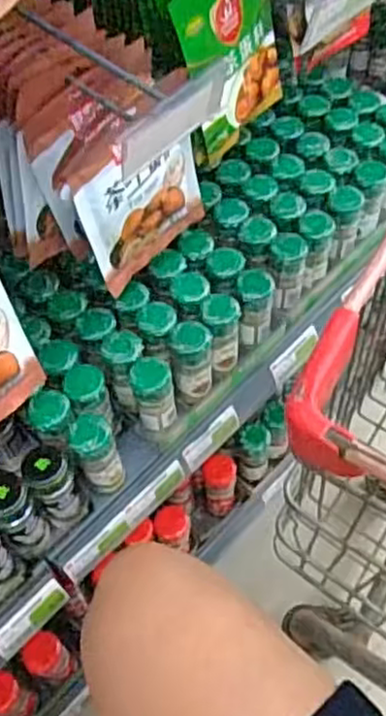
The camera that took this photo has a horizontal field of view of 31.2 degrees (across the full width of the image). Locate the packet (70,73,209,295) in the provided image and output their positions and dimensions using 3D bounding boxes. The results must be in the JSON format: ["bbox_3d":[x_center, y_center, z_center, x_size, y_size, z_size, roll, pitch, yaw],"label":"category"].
[{"bbox_3d":[-0.042,-0.144,0.597,0.015,0.161,0.128,37,66,23],"label":"packet"}]

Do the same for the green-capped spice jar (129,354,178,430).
[{"bbox_3d":[-0.038,0.038,0.688,0.038,0.088,0.039,-1,58,2],"label":"green-capped spice jar"}]

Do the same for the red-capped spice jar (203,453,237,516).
[{"bbox_3d":[0.034,0.162,0.877,0.039,0.105,0.040,-1,58,2],"label":"red-capped spice jar"}]

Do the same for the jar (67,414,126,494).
[{"bbox_3d":[-0.092,0.095,0.672,0.038,0.096,0.038,-1,58,2],"label":"jar"}]

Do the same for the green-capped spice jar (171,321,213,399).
[{"bbox_3d":[0.001,0.003,0.707,0.039,0.081,0.040,-1,58,2],"label":"green-capped spice jar"}]

